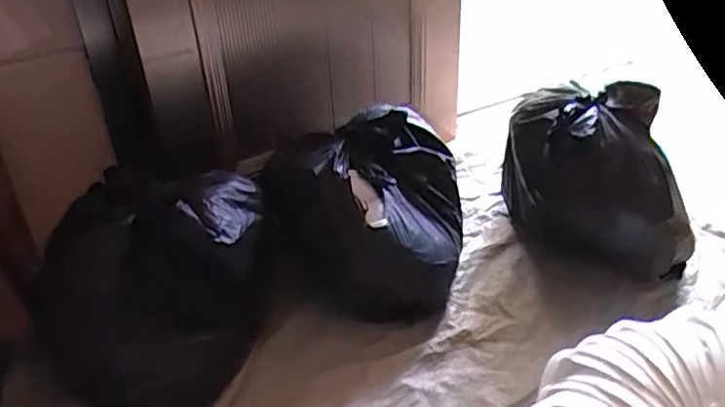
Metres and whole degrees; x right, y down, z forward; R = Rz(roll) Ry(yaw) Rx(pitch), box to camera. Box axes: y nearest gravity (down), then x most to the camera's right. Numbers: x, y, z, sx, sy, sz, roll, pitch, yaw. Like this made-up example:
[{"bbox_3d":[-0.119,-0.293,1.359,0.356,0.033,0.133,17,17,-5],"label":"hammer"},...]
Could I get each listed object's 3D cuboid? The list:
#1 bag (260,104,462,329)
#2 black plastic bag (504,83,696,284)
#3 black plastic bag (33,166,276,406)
[{"bbox_3d":[0.012,0.024,1.156,0.351,0.273,0.294,-5,34,-2],"label":"bag"},{"bbox_3d":[0.439,-0.034,1.194,0.343,0.292,0.272,5,35,12],"label":"black plastic bag"},{"bbox_3d":[-0.292,0.118,0.975,0.219,0.285,0.362,26,45,35],"label":"black plastic bag"}]

